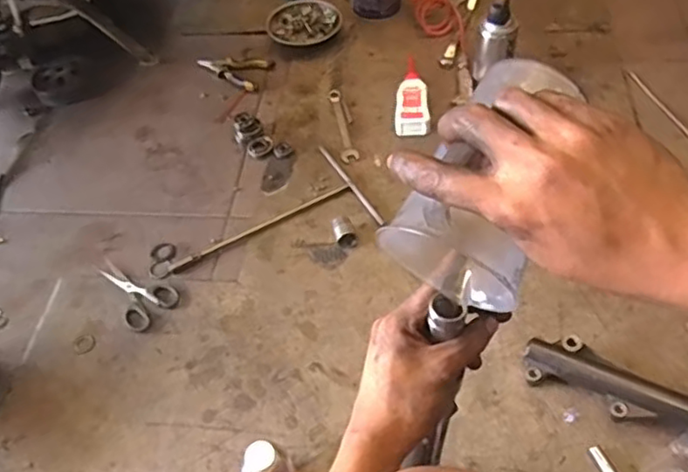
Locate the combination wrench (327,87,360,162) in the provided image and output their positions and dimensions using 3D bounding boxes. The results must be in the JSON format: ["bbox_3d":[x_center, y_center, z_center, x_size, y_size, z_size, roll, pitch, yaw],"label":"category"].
[{"bbox_3d":[-0.004,-0.201,1.135,0.028,0.012,0.202,-10,52,-4],"label":"combination wrench"}]

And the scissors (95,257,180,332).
[{"bbox_3d":[-0.313,0.075,0.931,0.151,0.005,0.078,35,62,27],"label":"scissors"}]

